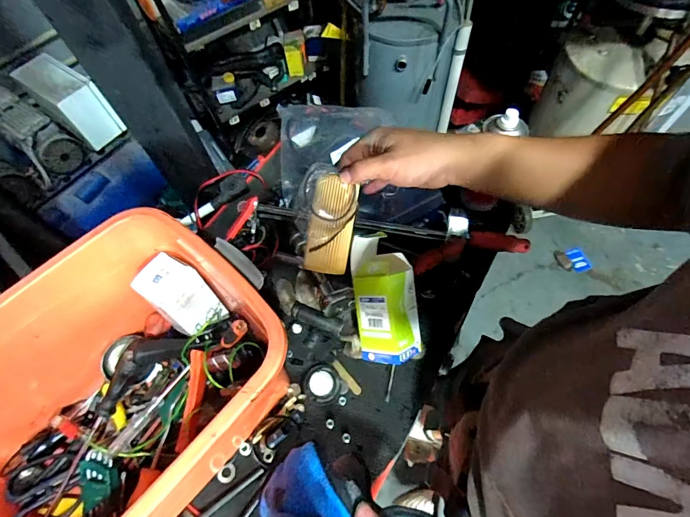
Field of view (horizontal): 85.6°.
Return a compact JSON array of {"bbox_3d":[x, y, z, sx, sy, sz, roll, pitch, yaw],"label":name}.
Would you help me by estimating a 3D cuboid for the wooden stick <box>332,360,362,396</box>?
[{"bbox_3d":[0.003,0.168,0.527,0.010,0.004,0.056,-38,70,-10],"label":"wooden stick"}]

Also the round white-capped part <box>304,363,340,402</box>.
[{"bbox_3d":[-0.032,0.171,0.517,0.047,0.019,0.049,-1,63,3],"label":"round white-capped part"}]

